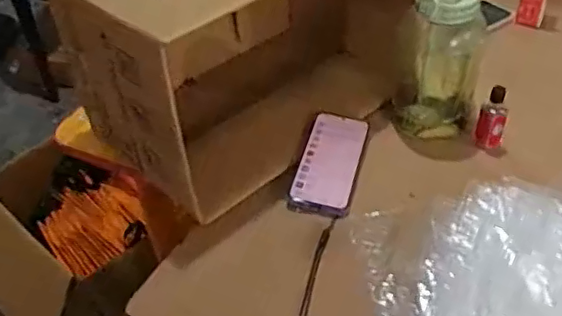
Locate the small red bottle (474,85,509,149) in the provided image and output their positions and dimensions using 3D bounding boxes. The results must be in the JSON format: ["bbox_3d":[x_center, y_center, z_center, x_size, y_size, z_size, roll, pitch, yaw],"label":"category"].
[{"bbox_3d":[0.281,-0.052,0.787,0.037,0.087,0.034,15,46,21],"label":"small red bottle"}]

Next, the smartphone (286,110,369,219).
[{"bbox_3d":[0.065,0.005,0.781,0.077,0.007,0.173,15,49,6],"label":"smartphone"}]

